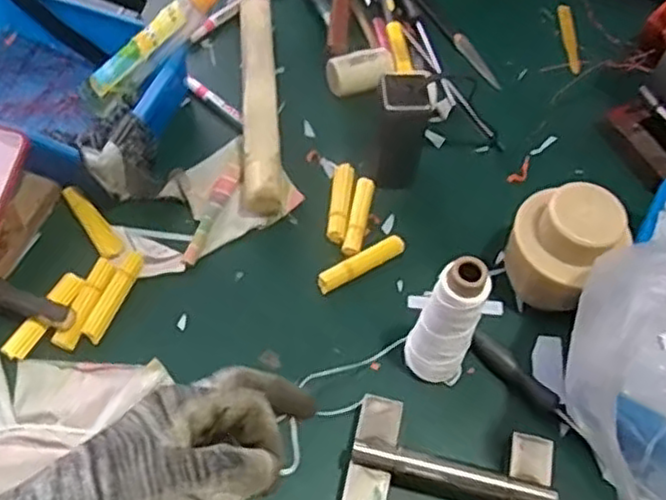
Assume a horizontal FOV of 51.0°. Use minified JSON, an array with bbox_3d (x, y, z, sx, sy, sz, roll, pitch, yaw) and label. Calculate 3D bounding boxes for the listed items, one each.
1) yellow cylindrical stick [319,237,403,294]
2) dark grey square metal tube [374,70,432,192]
[{"bbox_3d":[0.029,0.015,0.741,0.103,0.022,0.024,-30,65,-20],"label":"yellow cylindrical stick"},{"bbox_3d":[0.070,-0.123,0.752,0.058,0.138,0.056,6,59,-1],"label":"dark grey square metal tube"}]

